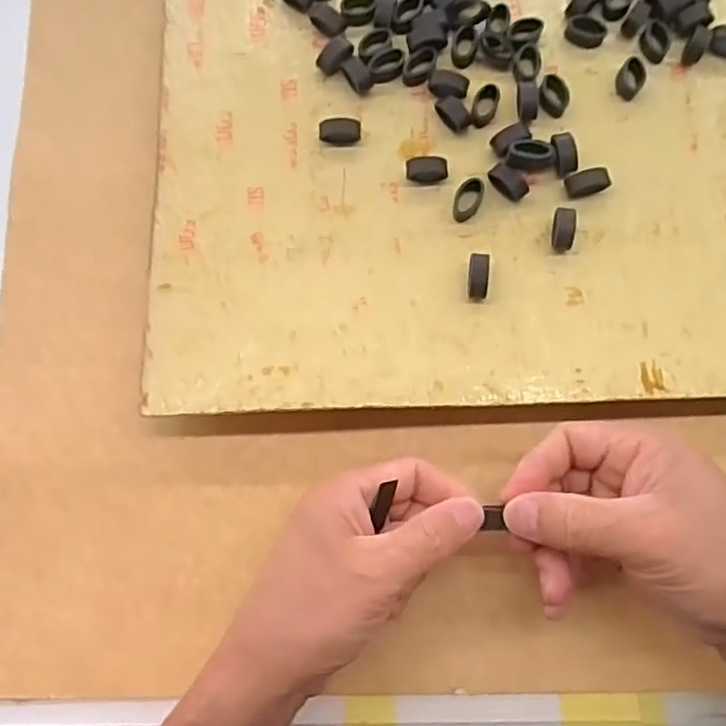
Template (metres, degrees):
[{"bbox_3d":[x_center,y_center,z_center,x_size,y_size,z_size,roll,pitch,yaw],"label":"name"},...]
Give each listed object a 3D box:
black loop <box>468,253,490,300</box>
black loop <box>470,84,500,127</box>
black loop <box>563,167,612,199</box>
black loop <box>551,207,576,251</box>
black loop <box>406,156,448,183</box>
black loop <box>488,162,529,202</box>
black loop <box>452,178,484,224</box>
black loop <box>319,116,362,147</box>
[{"bbox_3d":[0.059,-0.043,0.341,0.011,0.011,0.022,5,75,0],"label":"black loop"},{"bbox_3d":[0.066,-0.139,0.362,0.013,0.009,0.023,18,75,4],"label":"black loop"},{"bbox_3d":[0.118,-0.095,0.353,0.022,0.007,0.012,-15,75,-5],"label":"black loop"},{"bbox_3d":[0.103,-0.069,0.345,0.009,0.014,0.022,7,75,1],"label":"black loop"},{"bbox_3d":[0.034,-0.103,0.357,0.022,0.006,0.013,3,75,0],"label":"black loop"},{"bbox_3d":[0.076,-0.095,0.350,0.010,0.010,0.022,-42,79,-11],"label":"black loop"},{"bbox_3d":[0.055,-0.086,0.353,0.013,0.011,0.024,17,75,4],"label":"black loop"},{"bbox_3d":[-0.012,-0.124,0.364,0.022,0.012,0.013,-1,75,-1],"label":"black loop"}]

